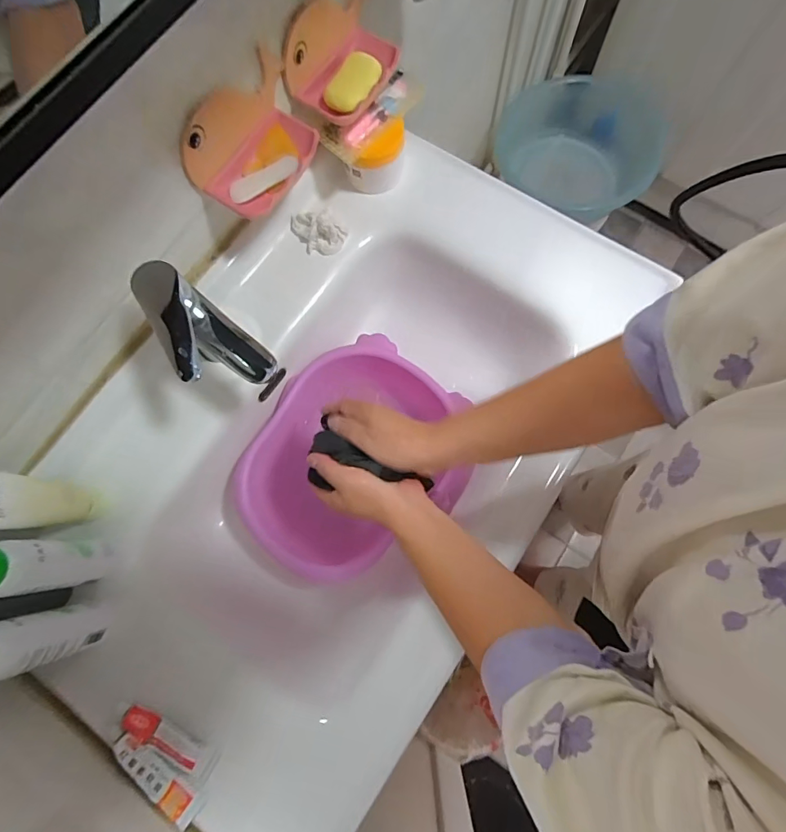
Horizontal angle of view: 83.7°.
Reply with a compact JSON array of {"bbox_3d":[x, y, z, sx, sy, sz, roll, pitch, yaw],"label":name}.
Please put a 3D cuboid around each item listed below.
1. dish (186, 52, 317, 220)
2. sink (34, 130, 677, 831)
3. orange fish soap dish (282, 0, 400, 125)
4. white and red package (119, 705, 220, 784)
[{"bbox_3d":[-0.137,-0.289,0.459,0.086,0.070,0.148,28,79,8],"label":"dish"},{"bbox_3d":[-0.055,0.022,0.560,0.471,0.140,0.768,35,80,9],"label":"sink"},{"bbox_3d":[-0.050,-0.406,0.488,0.082,0.069,0.135,30,79,8],"label":"orange fish soap dish"},{"bbox_3d":[-0.221,0.321,0.432,0.100,0.017,0.026,27,79,8],"label":"white and red package"}]

